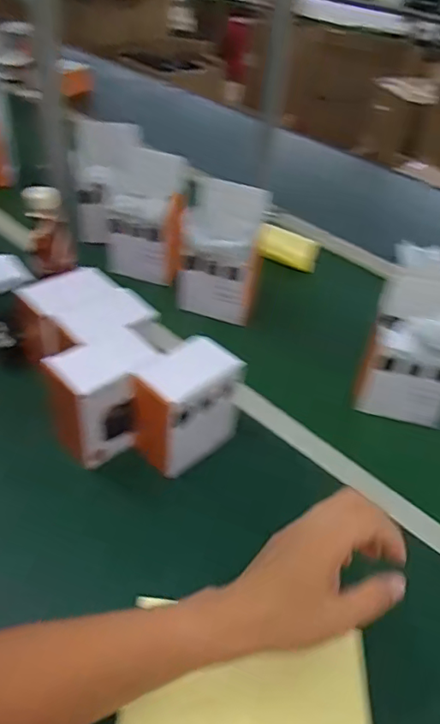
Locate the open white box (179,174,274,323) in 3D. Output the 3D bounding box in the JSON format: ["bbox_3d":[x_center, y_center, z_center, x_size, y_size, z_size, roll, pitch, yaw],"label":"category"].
[{"bbox_3d":[0.003,-0.156,0.767,0.110,0.179,0.075,17,41,12],"label":"open white box"}]

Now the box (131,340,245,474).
[{"bbox_3d":[-0.035,0.045,0.586,0.077,0.104,0.108,33,47,28],"label":"box"}]

